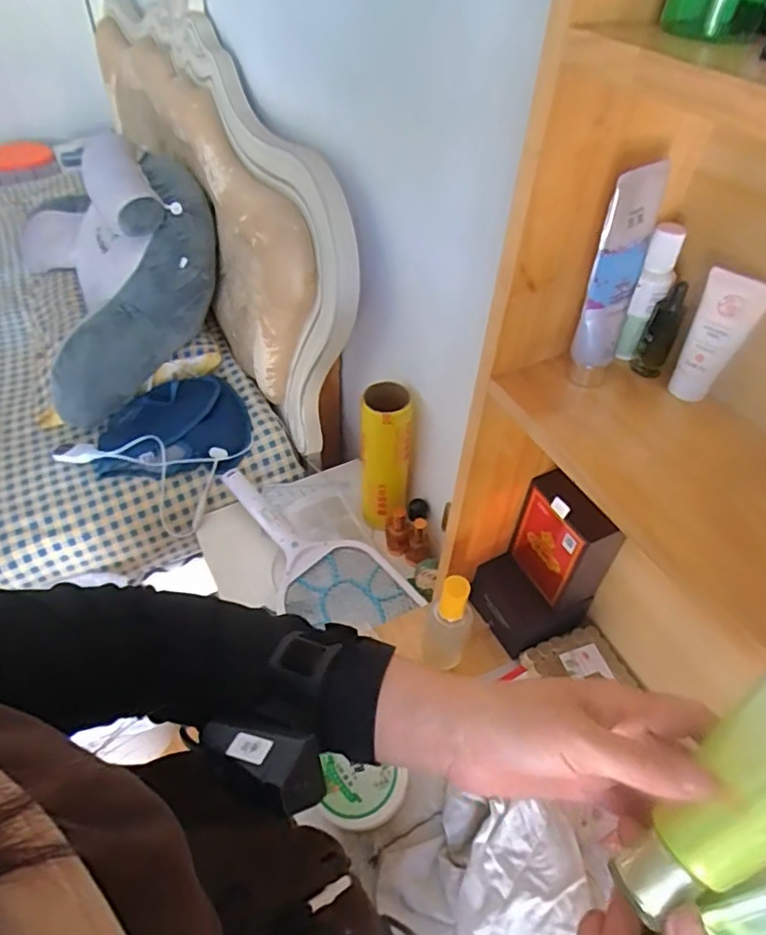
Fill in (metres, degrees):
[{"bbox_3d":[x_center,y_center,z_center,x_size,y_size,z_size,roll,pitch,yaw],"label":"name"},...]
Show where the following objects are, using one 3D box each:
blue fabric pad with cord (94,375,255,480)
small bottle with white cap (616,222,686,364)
[{"bbox_3d":[-0.442,-0.087,1.222,0.308,0.072,0.245,-7,48,-9],"label":"blue fabric pad with cord"},{"bbox_3d":[0.208,-0.134,0.449,0.024,0.107,0.025,24,51,19],"label":"small bottle with white cap"}]

